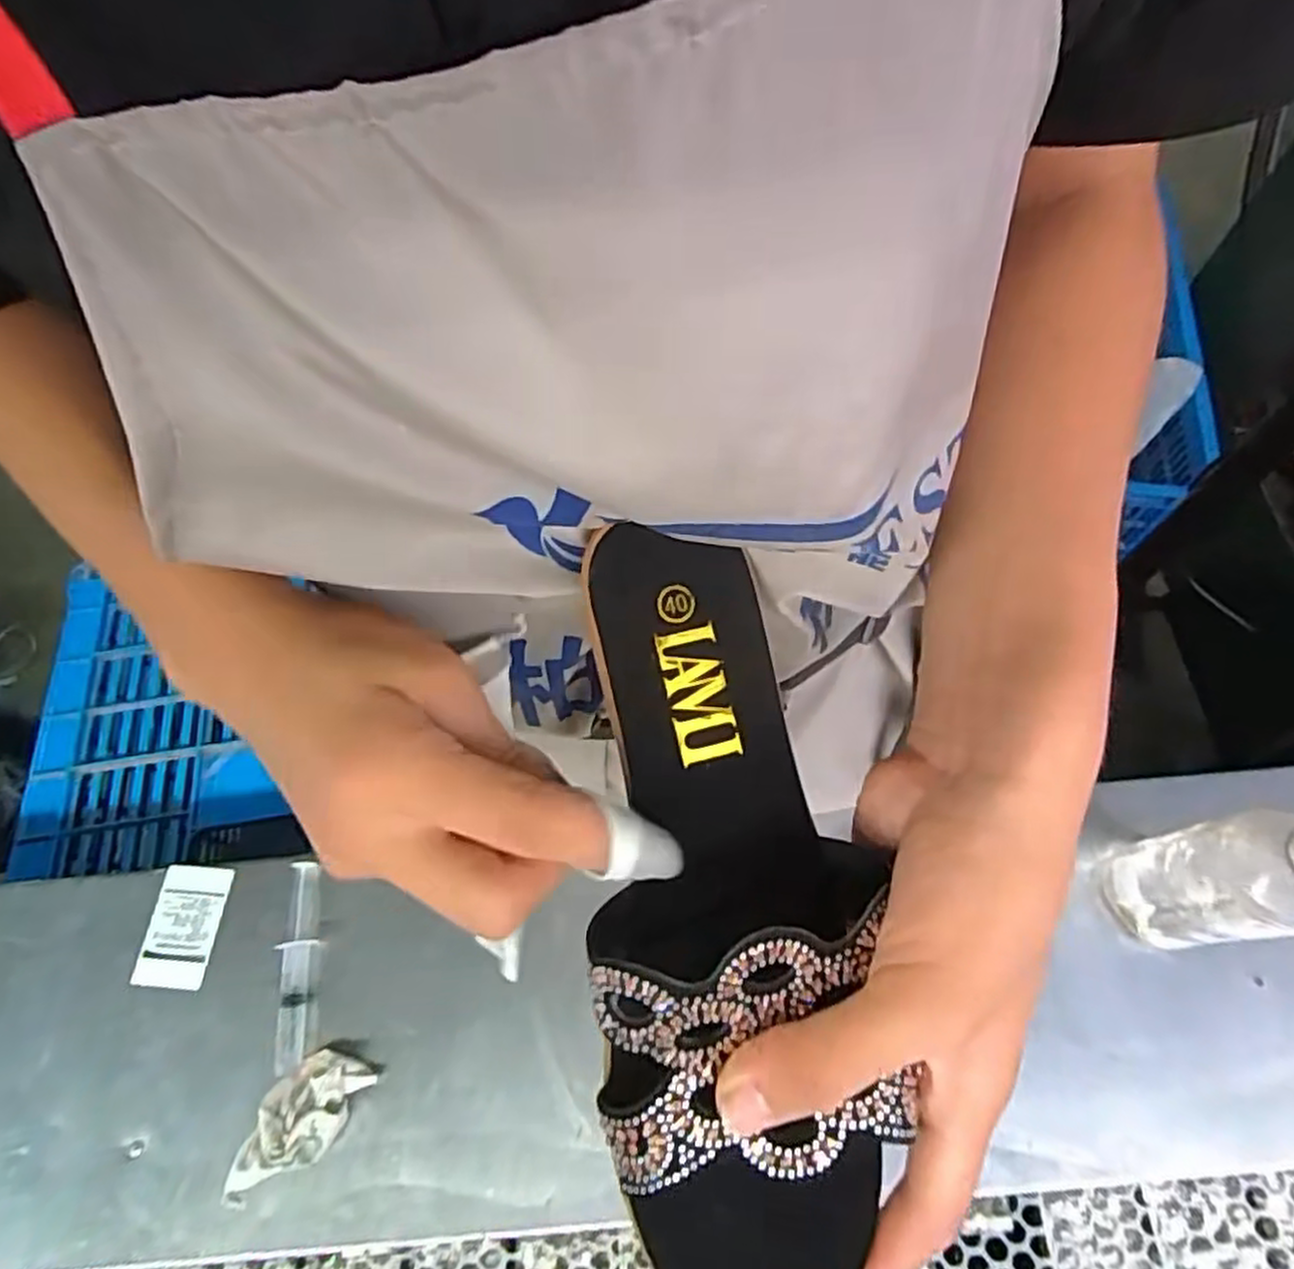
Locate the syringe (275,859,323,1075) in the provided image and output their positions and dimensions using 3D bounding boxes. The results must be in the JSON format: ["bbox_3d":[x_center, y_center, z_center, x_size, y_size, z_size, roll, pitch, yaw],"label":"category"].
[{"bbox_3d":[-0.239,0.223,0.519,0.019,0.021,0.132,-6,70,1],"label":"syringe"}]

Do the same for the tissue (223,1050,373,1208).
[{"bbox_3d":[-0.226,0.310,0.478,0.106,0.027,0.051,-39,73,-11],"label":"tissue"}]

